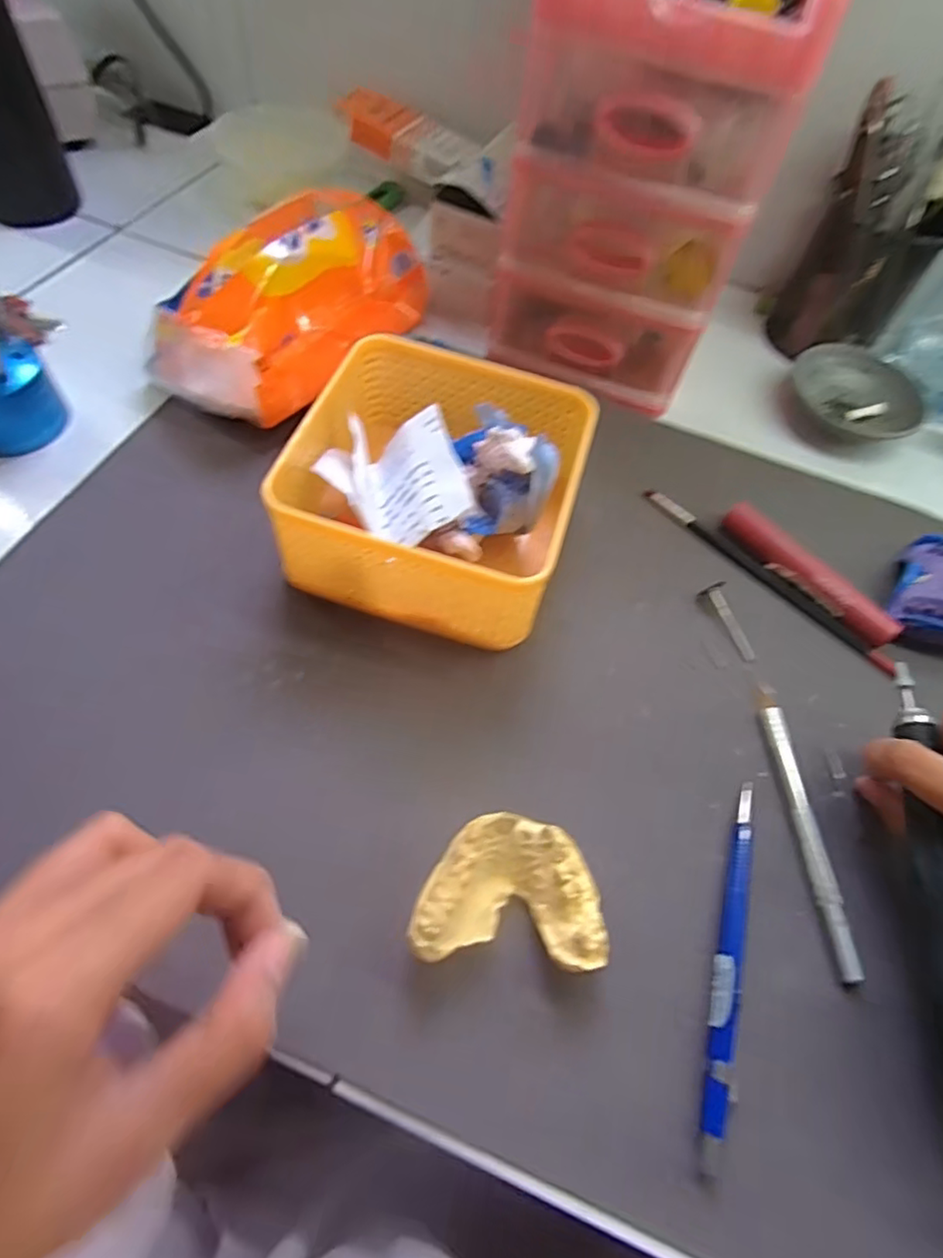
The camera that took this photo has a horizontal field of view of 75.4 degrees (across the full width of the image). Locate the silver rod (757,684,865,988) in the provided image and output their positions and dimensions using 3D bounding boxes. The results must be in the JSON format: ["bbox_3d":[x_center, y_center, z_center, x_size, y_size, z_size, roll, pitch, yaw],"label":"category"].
[{"bbox_3d":[0.148,0.086,0.273,0.009,0.011,0.125,1,59,-8],"label":"silver rod"}]

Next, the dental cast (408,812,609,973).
[{"bbox_3d":[0.014,0.103,0.242,0.069,0.033,0.051,7,58,-5],"label":"dental cast"}]

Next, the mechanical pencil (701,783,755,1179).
[{"bbox_3d":[0.103,0.129,0.244,0.013,0.012,0.138,18,58,2],"label":"mechanical pencil"}]

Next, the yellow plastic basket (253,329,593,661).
[{"bbox_3d":[-0.016,-0.073,0.312,0.136,0.063,0.139,15,62,2],"label":"yellow plastic basket"}]

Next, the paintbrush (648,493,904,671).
[{"bbox_3d":[0.165,-0.033,0.342,0.160,0.004,0.012,43,62,17],"label":"paintbrush"}]

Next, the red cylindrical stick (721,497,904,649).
[{"bbox_3d":[0.184,-0.030,0.336,0.011,0.016,0.105,-34,70,-25],"label":"red cylindrical stick"}]

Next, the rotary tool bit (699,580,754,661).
[{"bbox_3d":[0.137,-0.004,0.322,0.013,0.010,0.044,-13,62,-16],"label":"rotary tool bit"}]

